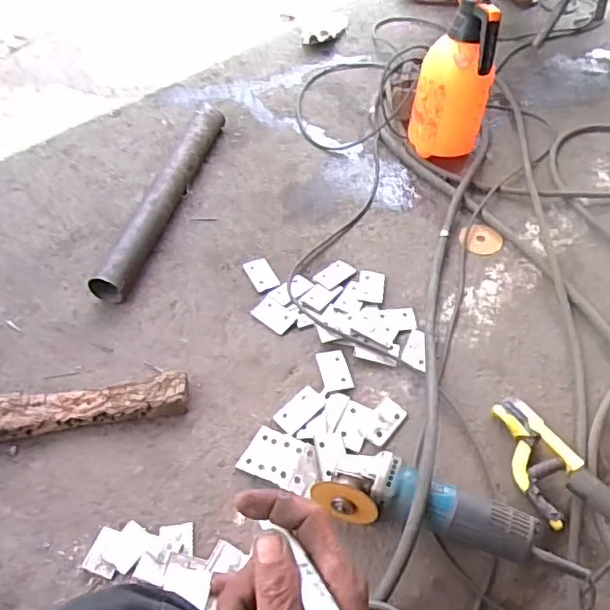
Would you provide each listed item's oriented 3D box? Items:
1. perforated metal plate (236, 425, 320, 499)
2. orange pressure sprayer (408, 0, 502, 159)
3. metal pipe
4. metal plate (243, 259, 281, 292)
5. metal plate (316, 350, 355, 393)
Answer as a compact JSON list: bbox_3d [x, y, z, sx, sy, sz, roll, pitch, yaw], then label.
[{"bbox_3d":[-0.031,0.206,0.769,0.101,0.004,0.066,17,52,19],"label":"perforated metal plate"},{"bbox_3d":[0.282,-0.427,1.108,0.145,0.303,0.132,6,50,8],"label":"orange pressure sprayer"},{"bbox_3d":[-0.265,-0.220,1.118,0.055,0.068,0.531,9,50,13],"label":"metal pipe"},{"bbox_3d":[-0.074,-0.052,0.998,0.042,0.004,0.088,-15,44,-16],"label":"metal plate"},{"bbox_3d":[0.045,0.098,0.863,0.042,0.004,0.069,-10,55,-9],"label":"metal plate"}]

